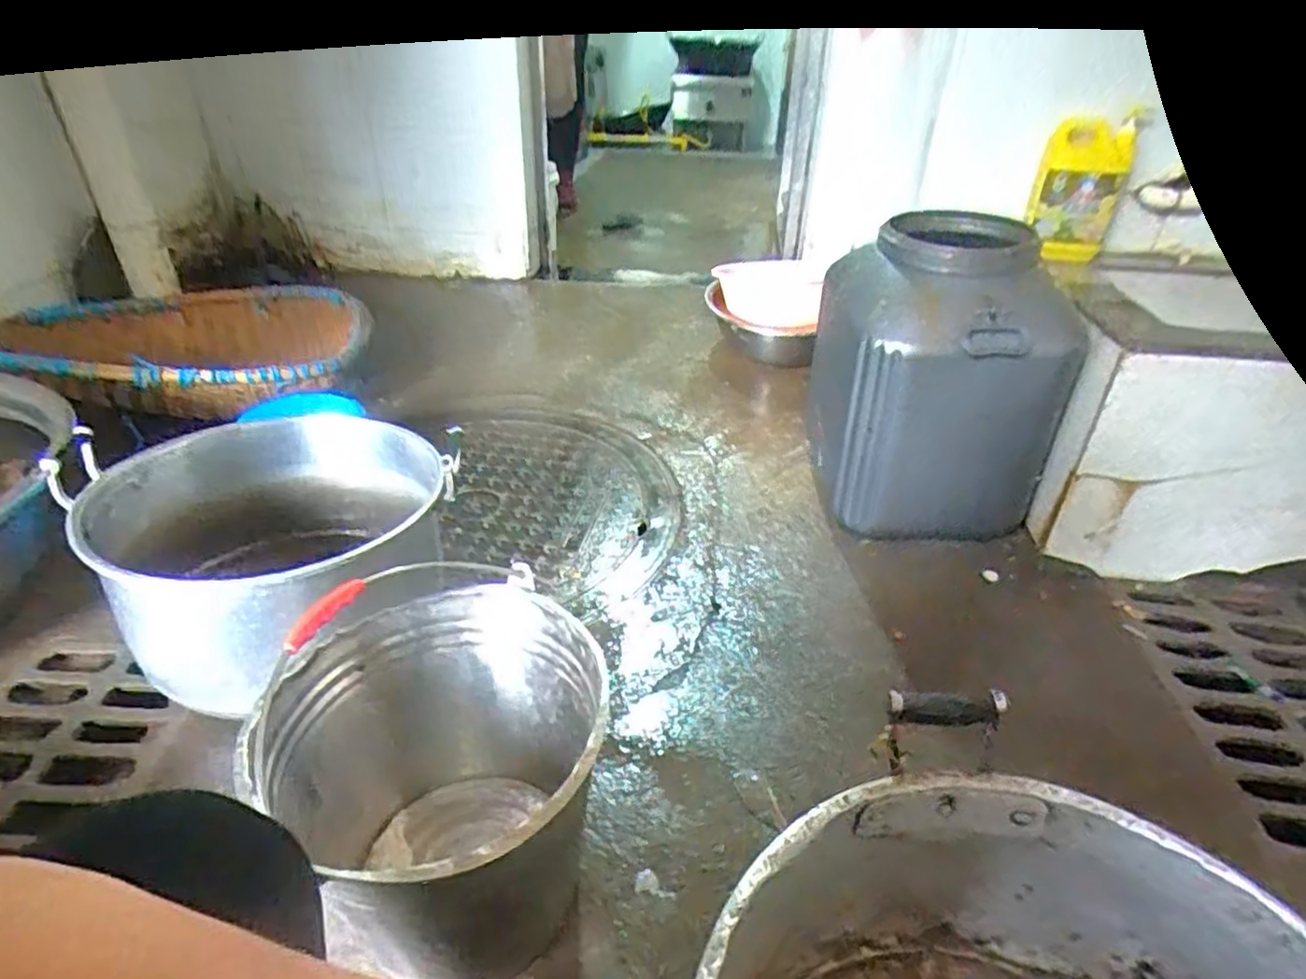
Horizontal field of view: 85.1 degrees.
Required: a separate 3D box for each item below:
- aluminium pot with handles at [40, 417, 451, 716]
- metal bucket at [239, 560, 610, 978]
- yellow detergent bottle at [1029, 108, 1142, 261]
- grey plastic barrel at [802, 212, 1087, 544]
[{"bbox_3d":[-0.503,0.065,0.995,0.427,0.240,0.422,2,33,-1],"label":"aluminium pot with handles"},{"bbox_3d":[-0.192,0.273,0.680,0.290,0.335,0.301,2,33,-1],"label":"metal bucket"},{"bbox_3d":[0.772,-0.536,1.293,0.150,0.247,0.085,15,35,19],"label":"yellow detergent bottle"},{"bbox_3d":[0.465,-0.182,1.231,0.328,0.477,0.340,-1,33,-5],"label":"grey plastic barrel"}]

